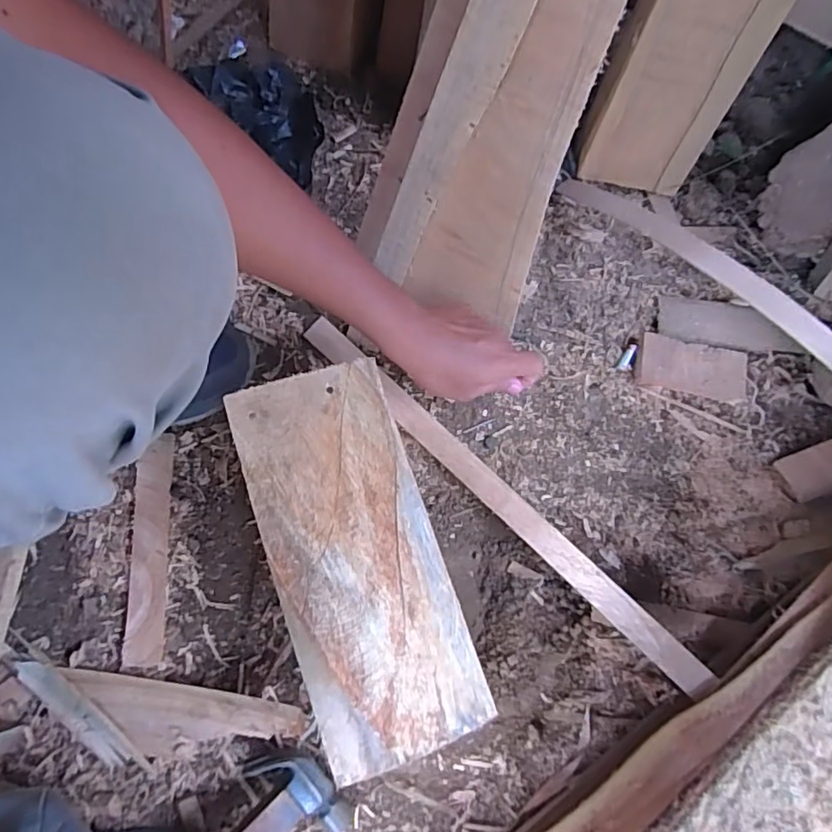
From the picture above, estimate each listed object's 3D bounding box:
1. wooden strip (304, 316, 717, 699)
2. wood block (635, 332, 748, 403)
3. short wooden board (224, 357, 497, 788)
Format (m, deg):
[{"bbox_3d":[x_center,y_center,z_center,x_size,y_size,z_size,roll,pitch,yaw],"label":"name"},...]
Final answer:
[{"bbox_3d":[0.069,0.067,0.529,0.481,0.007,0.028,43,85,13],"label":"wooden strip"},{"bbox_3d":[0.289,-0.050,0.588,0.111,0.018,0.050,11,74,2],"label":"wood block"},{"bbox_3d":[-0.044,0.098,0.402,0.114,0.019,0.271,-17,77,-11],"label":"short wooden board"}]

